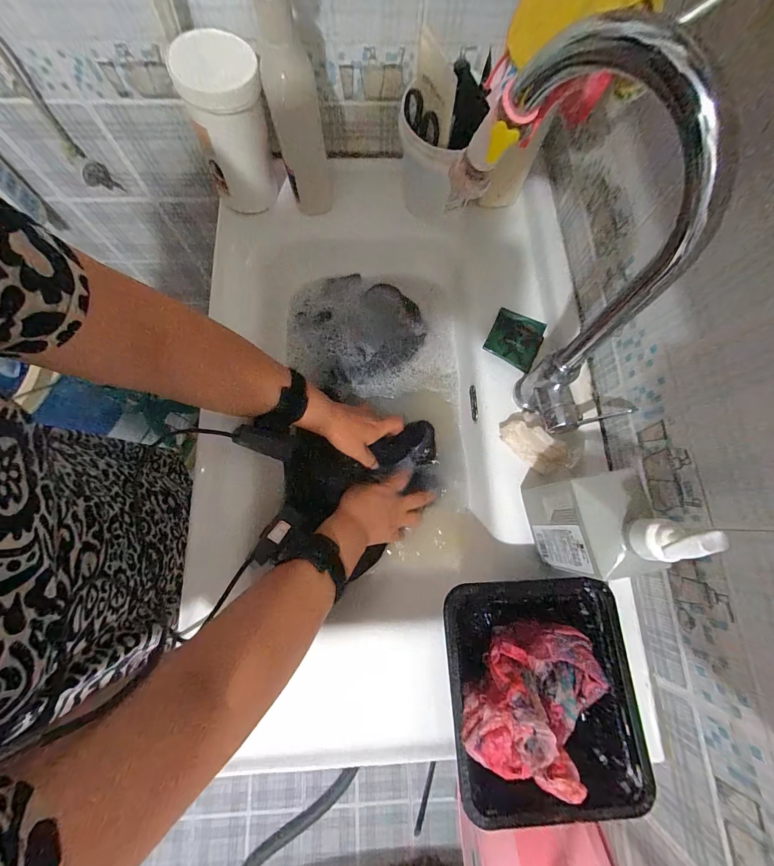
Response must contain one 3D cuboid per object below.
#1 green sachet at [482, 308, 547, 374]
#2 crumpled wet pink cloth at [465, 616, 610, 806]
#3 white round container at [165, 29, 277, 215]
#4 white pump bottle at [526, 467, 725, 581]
[{"bbox_3d":[0.177,-0.131,0.474,0.069,0.015,0.081,28,77,5],"label":"green sachet"},{"bbox_3d":[0.136,0.244,0.320,0.106,0.068,0.139,30,77,6],"label":"crumpled wet pink cloth"},{"bbox_3d":[-0.198,-0.389,0.456,0.093,0.161,0.093,0,76,-2],"label":"white round container"},{"bbox_3d":[0.197,0.081,0.315,0.056,0.193,0.087,-11,77,-5],"label":"white pump bottle"}]

